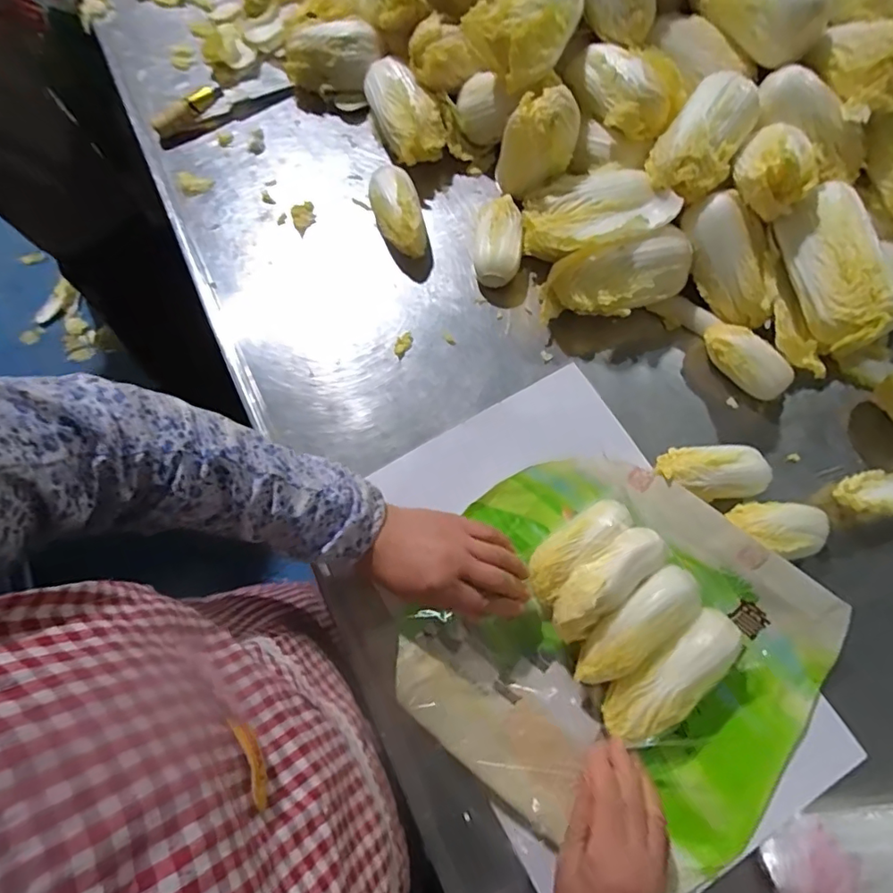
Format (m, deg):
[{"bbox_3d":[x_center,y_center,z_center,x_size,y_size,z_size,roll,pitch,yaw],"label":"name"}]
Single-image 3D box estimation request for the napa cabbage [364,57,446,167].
[{"bbox_3d":[-0.050,-0.400,0.669,0.071,0.064,0.132,-24,72,-8],"label":"napa cabbage"}]

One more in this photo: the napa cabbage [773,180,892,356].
[{"bbox_3d":[0.365,-0.168,0.514,0.069,0.053,0.156,-10,70,-3],"label":"napa cabbage"}]

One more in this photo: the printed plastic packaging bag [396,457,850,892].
[{"bbox_3d":[0.148,0.173,0.461,0.350,0.065,0.289,32,74,11],"label":"printed plastic packaging bag"}]

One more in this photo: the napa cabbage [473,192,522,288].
[{"bbox_3d":[0.057,-0.226,0.612,0.051,0.043,0.100,1,70,1],"label":"napa cabbage"}]

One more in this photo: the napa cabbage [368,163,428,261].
[{"bbox_3d":[-0.054,-0.264,0.625,0.052,0.049,0.111,-16,71,-5],"label":"napa cabbage"}]

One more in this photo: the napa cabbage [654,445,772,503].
[{"bbox_3d":[0.244,0.029,0.519,0.099,0.049,0.046,-1,70,0],"label":"napa cabbage"}]

